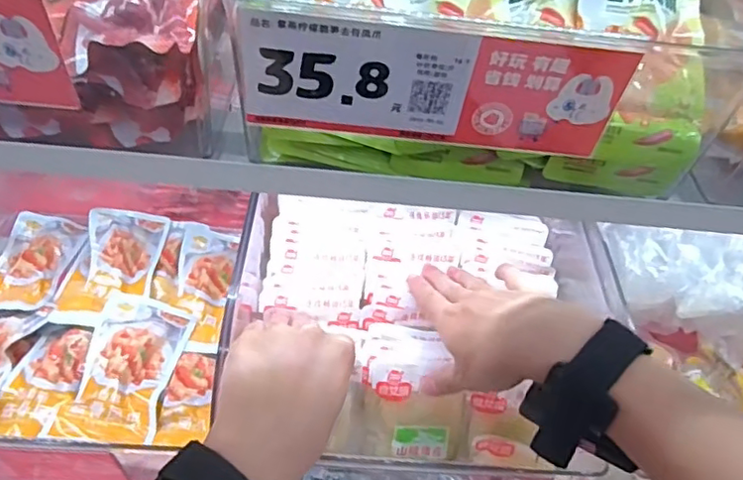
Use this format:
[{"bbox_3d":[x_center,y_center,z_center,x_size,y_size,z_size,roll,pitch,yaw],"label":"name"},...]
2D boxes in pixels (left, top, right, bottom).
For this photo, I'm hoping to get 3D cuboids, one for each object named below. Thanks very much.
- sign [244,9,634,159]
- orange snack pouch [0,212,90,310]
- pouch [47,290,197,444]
[{"bbox_3d":[0.029,-0.067,0.270,0.165,0.058,0.004,5,50,-4],"label":"sign"},{"bbox_3d":[-0.303,0.024,0.527,0.067,0.024,0.130,4,34,-5],"label":"orange snack pouch"},{"bbox_3d":[-0.183,0.091,0.452,0.065,0.024,0.126,6,34,-2],"label":"pouch"}]

